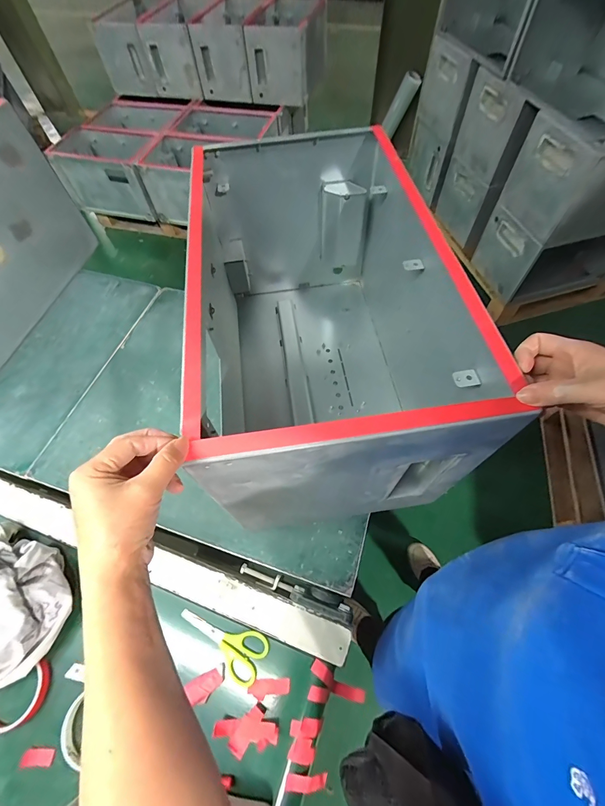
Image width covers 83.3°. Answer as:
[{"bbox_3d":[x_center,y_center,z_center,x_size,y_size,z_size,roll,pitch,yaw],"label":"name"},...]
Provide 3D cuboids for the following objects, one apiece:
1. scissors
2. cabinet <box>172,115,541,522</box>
[{"bbox_3d":[-0.112,0.324,0.464,0.125,0.014,0.058,22,65,14],"label":"scissors"},{"bbox_3d":[0.030,-0.128,0.545,0.323,0.330,0.546,-9,61,-2],"label":"cabinet"}]

